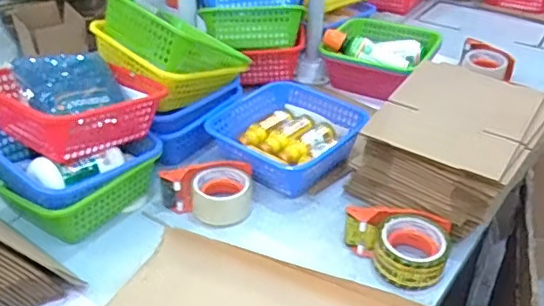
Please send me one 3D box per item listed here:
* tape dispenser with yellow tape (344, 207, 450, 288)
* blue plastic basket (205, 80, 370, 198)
[{"bbox_3d":[0.171,0.128,0.812,0.144,0.060,0.100,10,36,17],"label":"tape dispenser with yellow tape"},{"bbox_3d":[0.023,-0.029,1.024,0.236,0.082,0.228,23,41,32],"label":"blue plastic basket"}]

